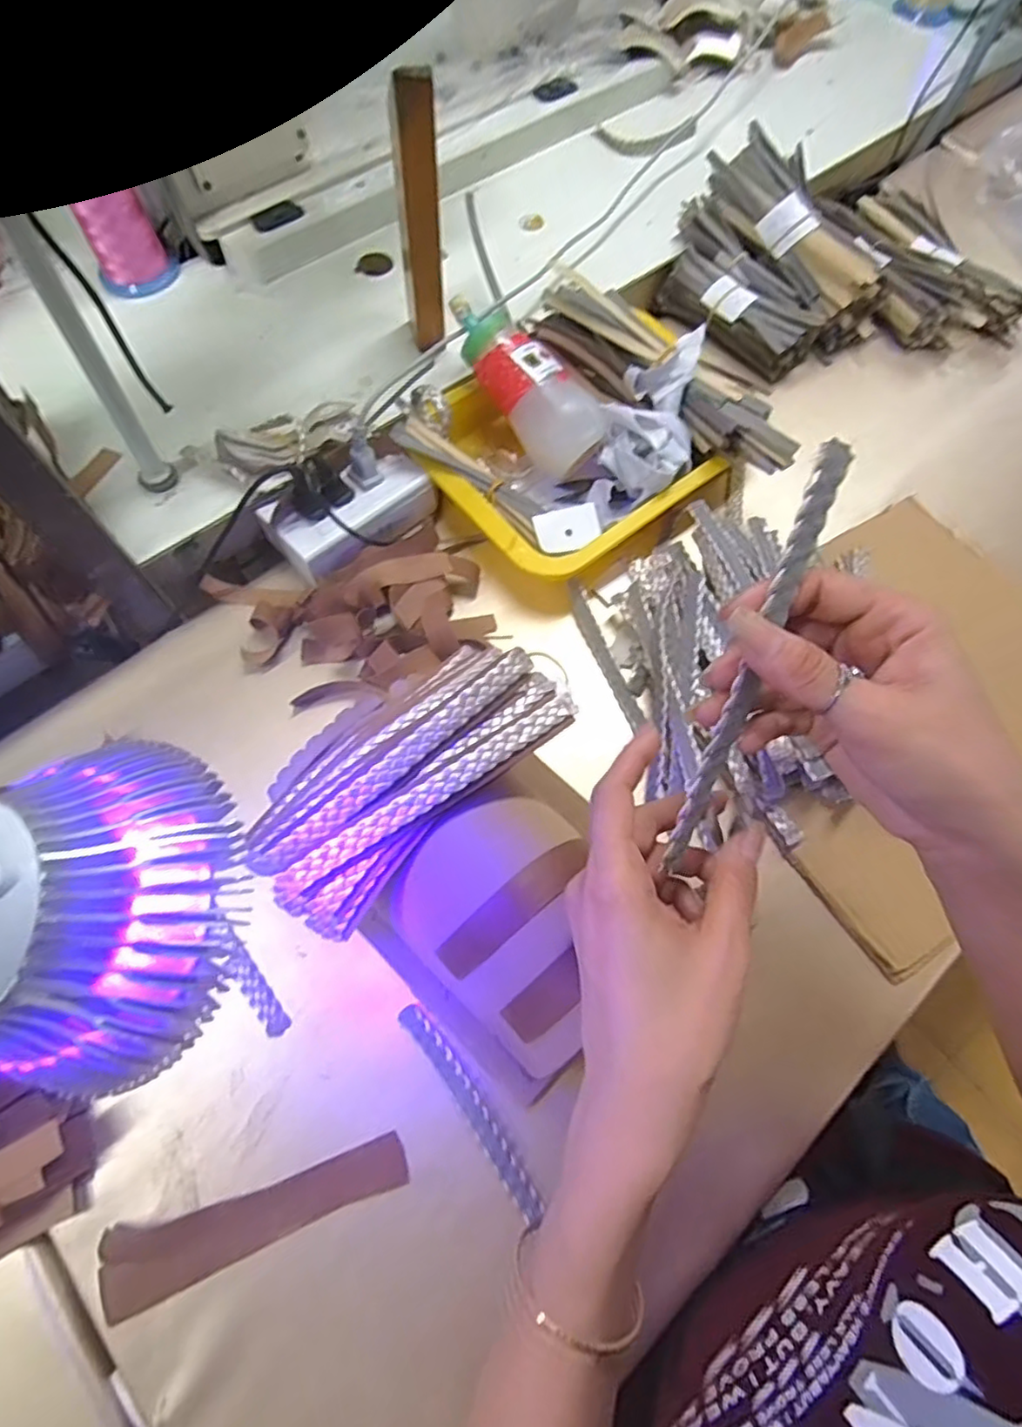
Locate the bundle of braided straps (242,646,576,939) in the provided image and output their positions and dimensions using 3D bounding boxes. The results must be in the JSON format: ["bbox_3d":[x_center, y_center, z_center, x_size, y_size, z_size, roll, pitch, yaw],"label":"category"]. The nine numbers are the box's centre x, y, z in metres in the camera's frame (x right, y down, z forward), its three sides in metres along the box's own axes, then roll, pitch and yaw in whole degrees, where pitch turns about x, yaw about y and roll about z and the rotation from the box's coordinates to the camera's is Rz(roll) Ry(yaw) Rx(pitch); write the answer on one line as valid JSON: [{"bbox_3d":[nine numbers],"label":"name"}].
[{"bbox_3d":[-0.055,0.023,0.329,0.173,0.039,0.085,-41,74,-16],"label":"bundle of braided straps"}]

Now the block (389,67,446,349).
[{"bbox_3d":[-0.066,-0.350,0.478,0.029,0.190,0.017,-14,68,-7],"label":"block"}]

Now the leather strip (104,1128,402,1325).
[{"bbox_3d":[-0.139,0.274,0.354,0.164,0.005,0.037,-19,69,-9],"label":"leather strip"}]

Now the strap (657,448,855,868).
[{"bbox_3d":[0.093,-0.018,0.251,0.012,0.011,0.172,19,100,4],"label":"strap"}]

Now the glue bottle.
[{"bbox_3d":[0.010,-0.265,0.517,0.057,0.049,0.158,-40,91,-14],"label":"glue bottle"}]

